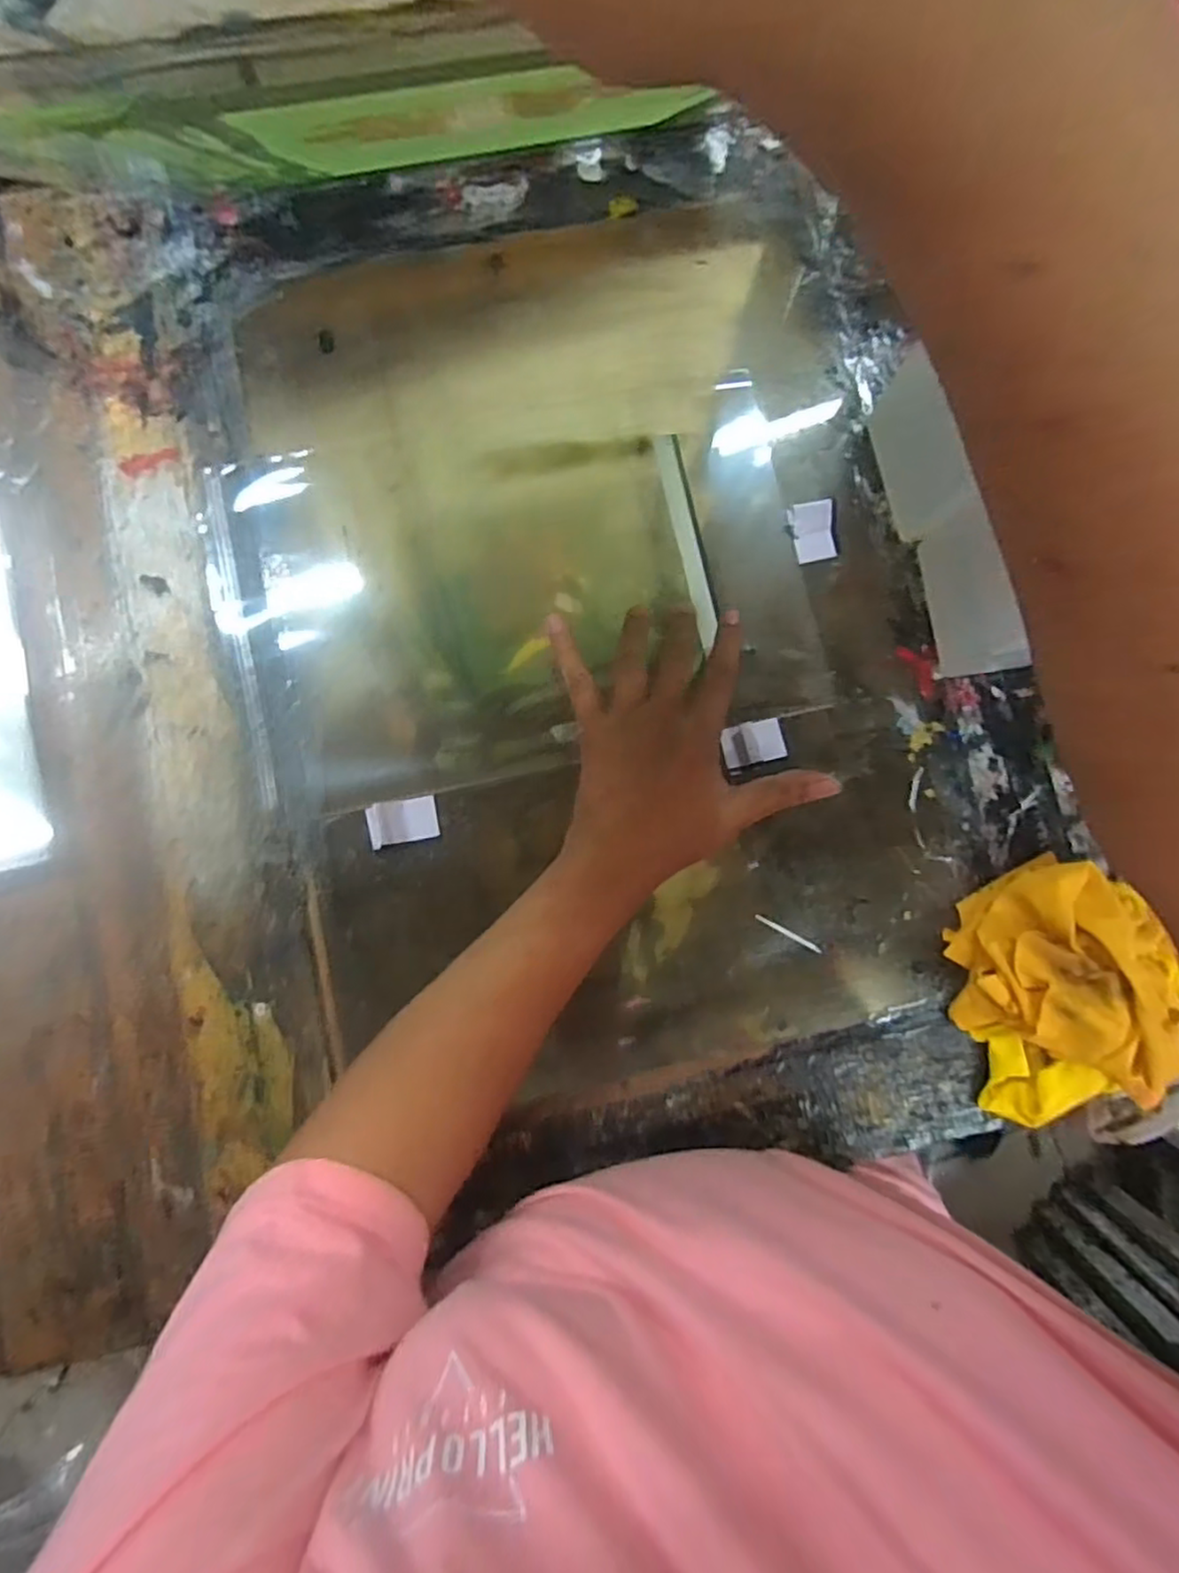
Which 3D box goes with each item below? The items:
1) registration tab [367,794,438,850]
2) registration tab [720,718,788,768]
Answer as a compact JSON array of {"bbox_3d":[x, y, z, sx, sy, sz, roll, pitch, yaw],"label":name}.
[{"bbox_3d":[-0.119,0.022,0.429,0.043,0.008,0.028,-11,84,-4],"label":"registration tab"},{"bbox_3d":[0.109,-0.029,0.441,0.038,0.012,0.027,-11,84,-4],"label":"registration tab"}]

